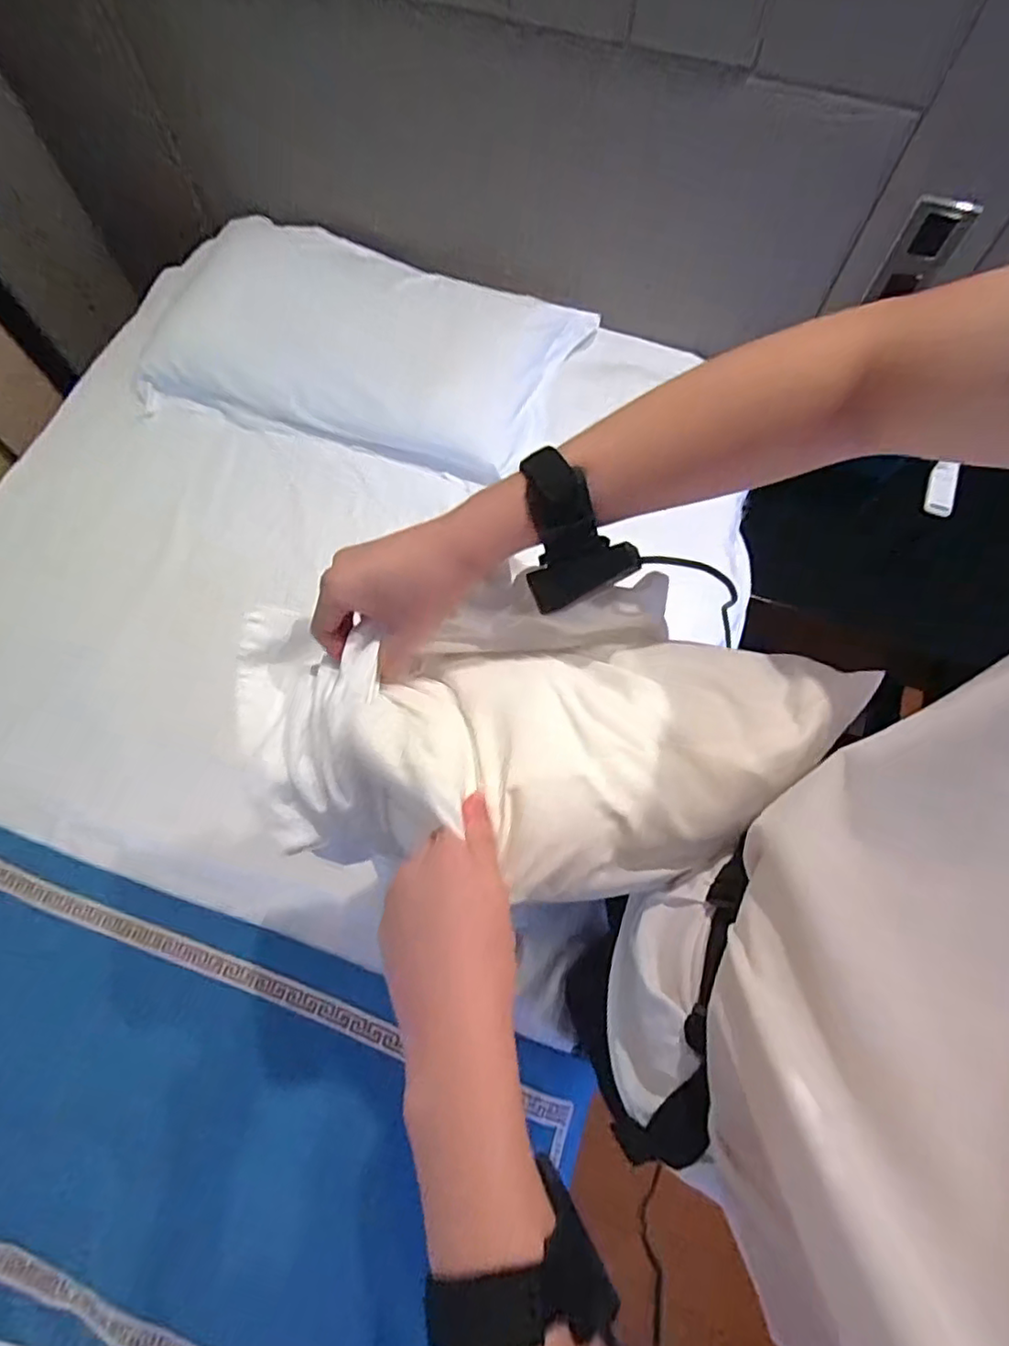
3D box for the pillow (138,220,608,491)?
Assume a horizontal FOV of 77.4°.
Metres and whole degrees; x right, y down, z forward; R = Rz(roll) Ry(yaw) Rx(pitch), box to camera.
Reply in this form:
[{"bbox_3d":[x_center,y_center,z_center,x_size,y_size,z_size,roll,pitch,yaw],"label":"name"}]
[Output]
[{"bbox_3d":[-0.272,-0.587,1.089,0.748,0.100,0.412,21,78,5],"label":"pillow"}]

